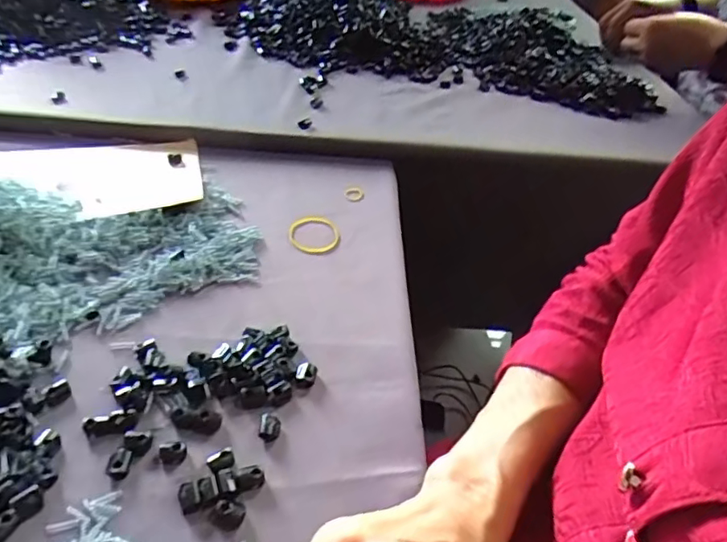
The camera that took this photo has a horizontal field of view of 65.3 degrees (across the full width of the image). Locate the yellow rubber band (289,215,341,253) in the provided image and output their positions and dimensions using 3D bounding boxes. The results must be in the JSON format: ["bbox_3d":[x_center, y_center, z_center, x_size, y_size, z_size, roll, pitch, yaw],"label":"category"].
[{"bbox_3d":[-0.045,-0.035,0.509,0.045,0.004,0.055,-7,41,-15],"label":"yellow rubber band"}]

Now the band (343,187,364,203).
[{"bbox_3d":[-0.009,-0.076,0.566,0.019,0.004,0.025,8,40,2],"label":"band"}]

